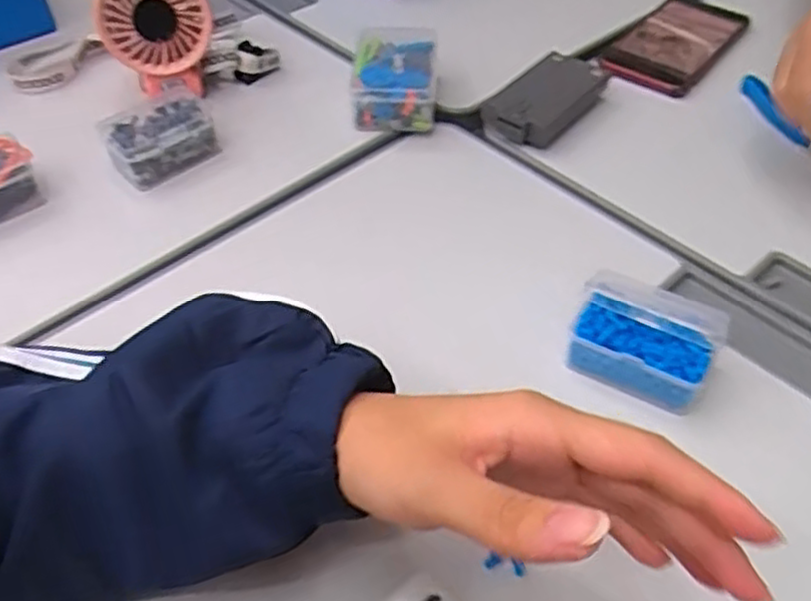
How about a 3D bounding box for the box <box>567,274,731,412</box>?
[{"bbox_3d":[0.129,0.023,0.400,0.072,0.044,0.043,21,51,19],"label":"box"}]

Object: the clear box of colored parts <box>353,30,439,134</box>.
[{"bbox_3d":[-0.008,-0.174,0.578,0.064,0.039,0.101,1,47,1],"label":"clear box of colored parts"}]

